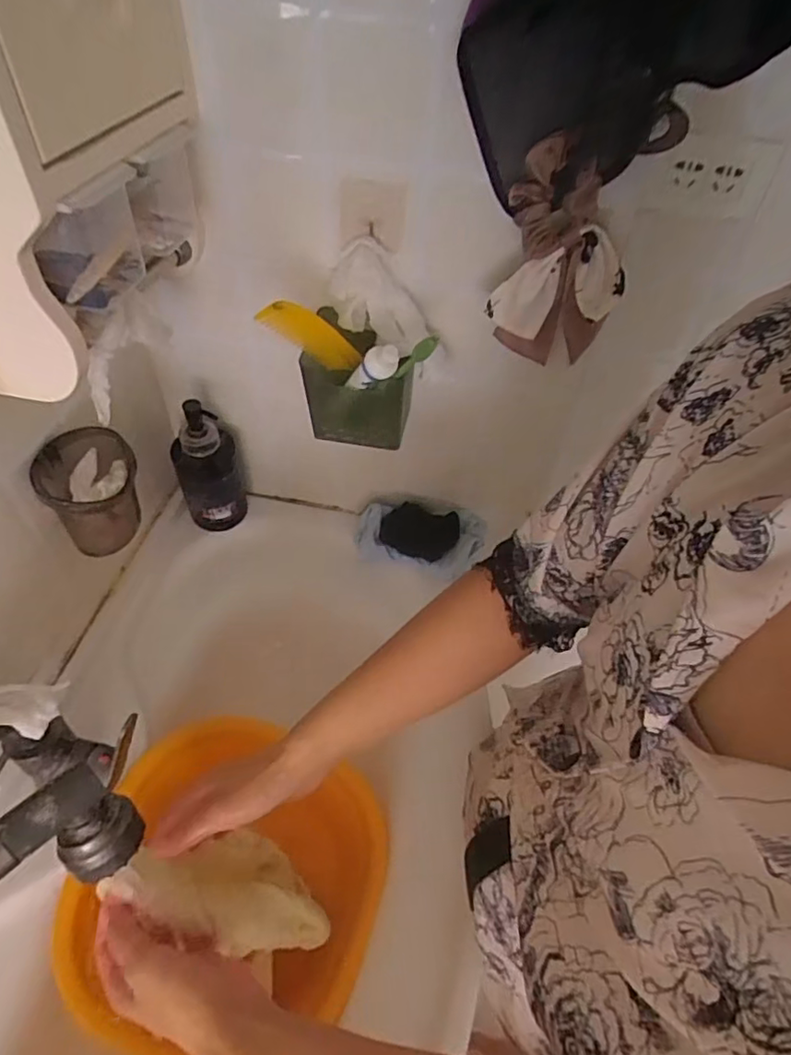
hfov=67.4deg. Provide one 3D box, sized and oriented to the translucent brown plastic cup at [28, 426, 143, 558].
[{"bbox_3d":[-0.295,-0.030,0.589,0.089,0.099,0.085,2,49,-2],"label":"translucent brown plastic cup"}]

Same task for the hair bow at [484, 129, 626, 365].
[{"bbox_3d":[0.145,-0.229,0.513,0.105,0.170,0.066,20,51,14],"label":"hair bow"}]

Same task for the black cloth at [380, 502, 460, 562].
[{"bbox_3d":[0.032,0.005,0.783,0.099,0.031,0.067,11,49,6],"label":"black cloth"}]

